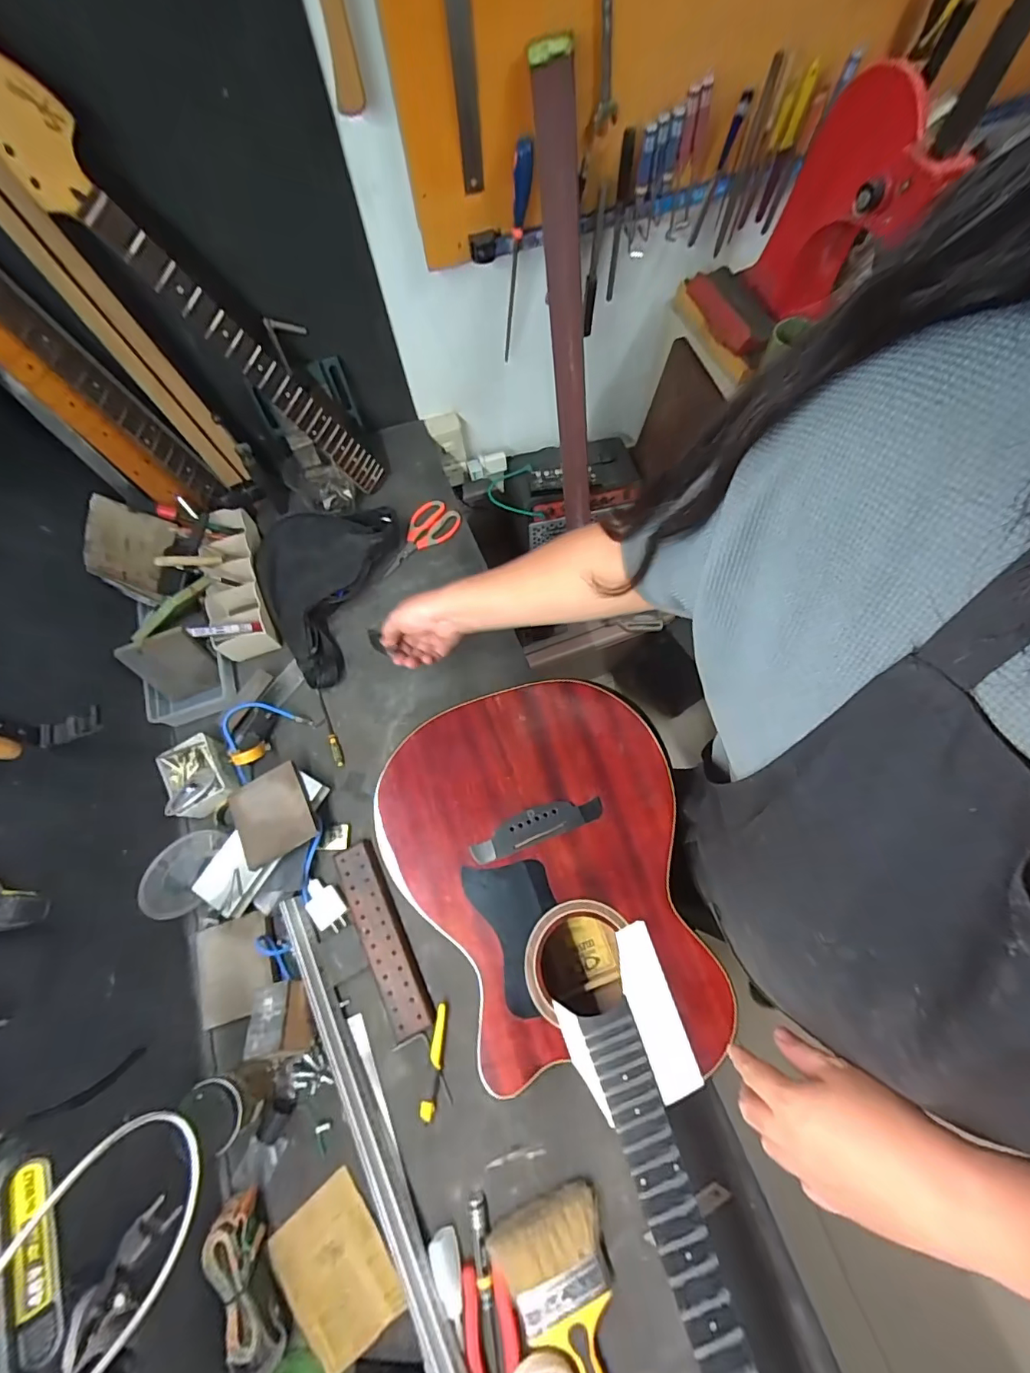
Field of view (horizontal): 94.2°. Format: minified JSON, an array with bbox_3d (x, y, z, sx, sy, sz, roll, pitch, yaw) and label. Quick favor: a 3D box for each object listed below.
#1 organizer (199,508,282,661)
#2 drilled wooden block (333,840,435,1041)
[{"bbox_3d":[-0.489,-0.183,0.834,0.108,0.062,0.281,-21,70,-5],"label":"organizer"},{"bbox_3d":[-0.179,0.331,0.642,0.057,0.017,0.245,-27,70,-8],"label":"drilled wooden block"}]

